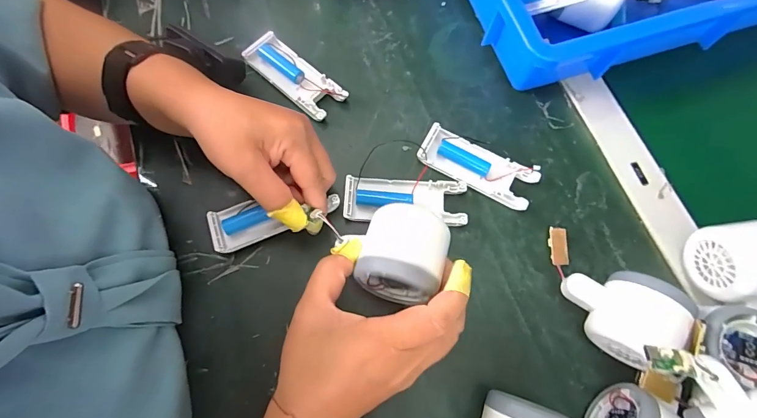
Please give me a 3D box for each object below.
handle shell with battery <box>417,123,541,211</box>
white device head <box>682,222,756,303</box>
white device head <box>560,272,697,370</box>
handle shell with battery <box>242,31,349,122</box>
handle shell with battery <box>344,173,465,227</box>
[{"bbox_3d":[0.089,-0.038,0.340,0.105,0.016,0.041,26,75,6],"label":"handle shell with battery"},{"bbox_3d":[0.283,0.042,0.294,0.052,0.062,0.057,-4,73,-2],"label":"white device head"},{"bbox_3d":[0.182,0.076,0.286,0.079,0.056,0.057,36,76,9],"label":"white device head"},{"bbox_3d":[-0.081,-0.128,0.363,0.104,0.014,0.040,42,77,11],"label":"handle shell with battery"},{"bbox_3d":[0.023,-0.007,0.331,0.104,0.015,0.039,4,73,0],"label":"handle shell with battery"}]

